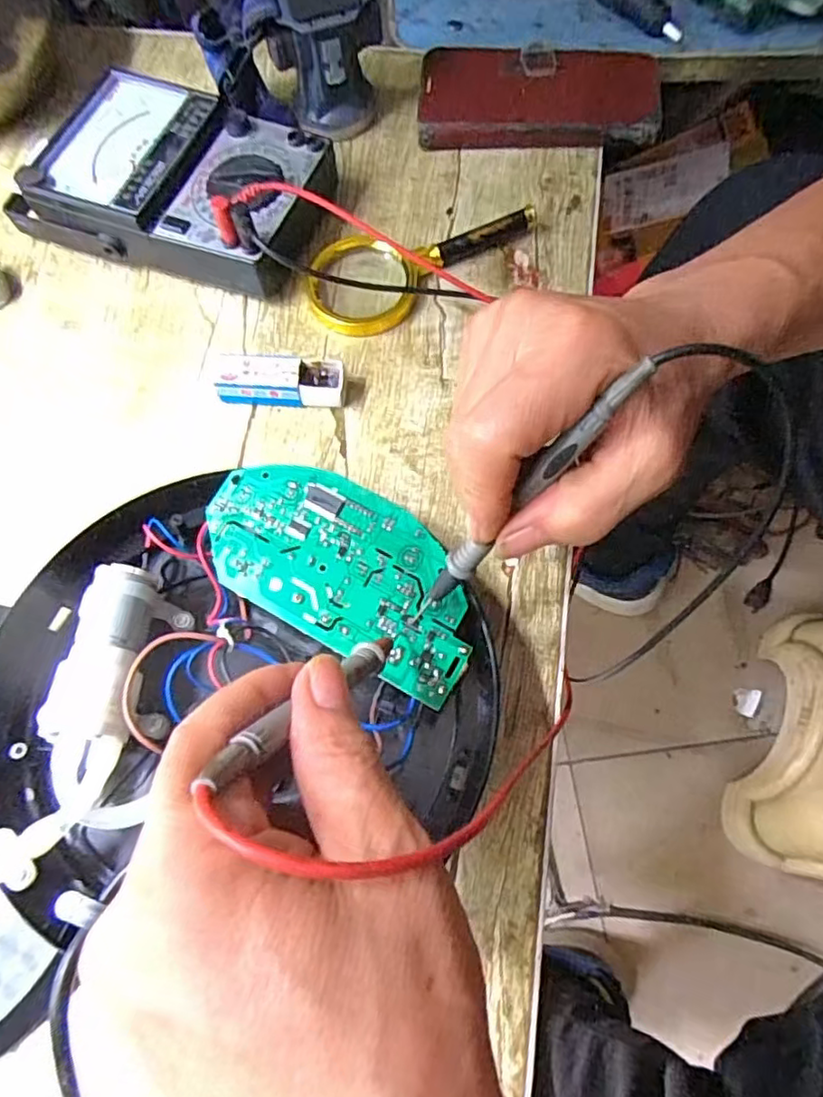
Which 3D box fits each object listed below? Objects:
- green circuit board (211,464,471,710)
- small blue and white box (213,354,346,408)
[{"bbox_3d":[-0.032,0.007,0.300,0.141,0.011,0.071,29,72,10],"label":"green circuit board"},{"bbox_3d":[-0.076,-0.097,0.369,0.073,0.021,0.022,1,70,0],"label":"small blue and white box"}]

